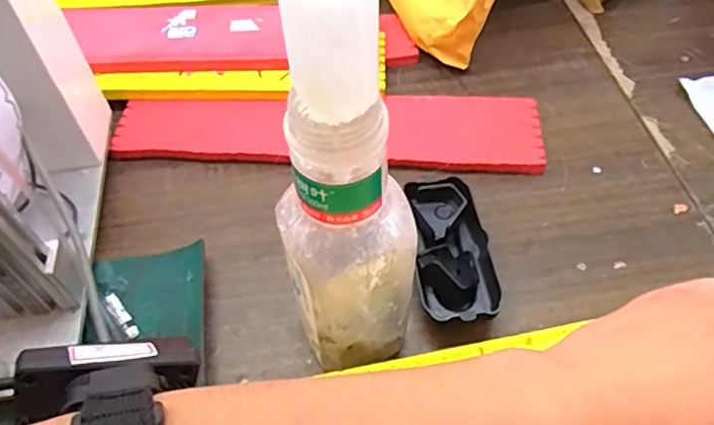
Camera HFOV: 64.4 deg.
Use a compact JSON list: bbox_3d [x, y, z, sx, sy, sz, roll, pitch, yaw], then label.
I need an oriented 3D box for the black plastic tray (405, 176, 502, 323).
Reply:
[{"bbox_3d":[0.065,0.027,0.390,0.052,0.027,0.107,-8,54,-4],"label":"black plastic tray"}]

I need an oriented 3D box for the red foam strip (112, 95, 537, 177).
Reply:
[{"bbox_3d":[-0.025,-0.072,0.474,0.346,0.014,0.087,4,54,4],"label":"red foam strip"}]

